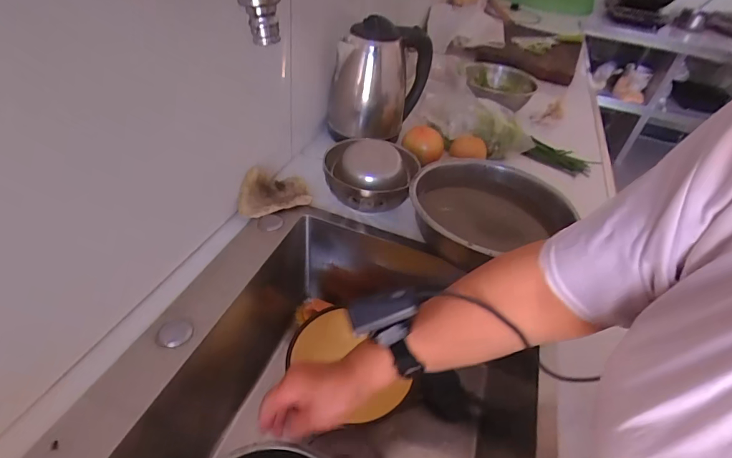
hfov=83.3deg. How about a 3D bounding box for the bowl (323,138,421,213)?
[{"bbox_3d":[0.003,-0.085,0.646,0.137,0.080,0.137,5,40,-4],"label":"bowl"}]

